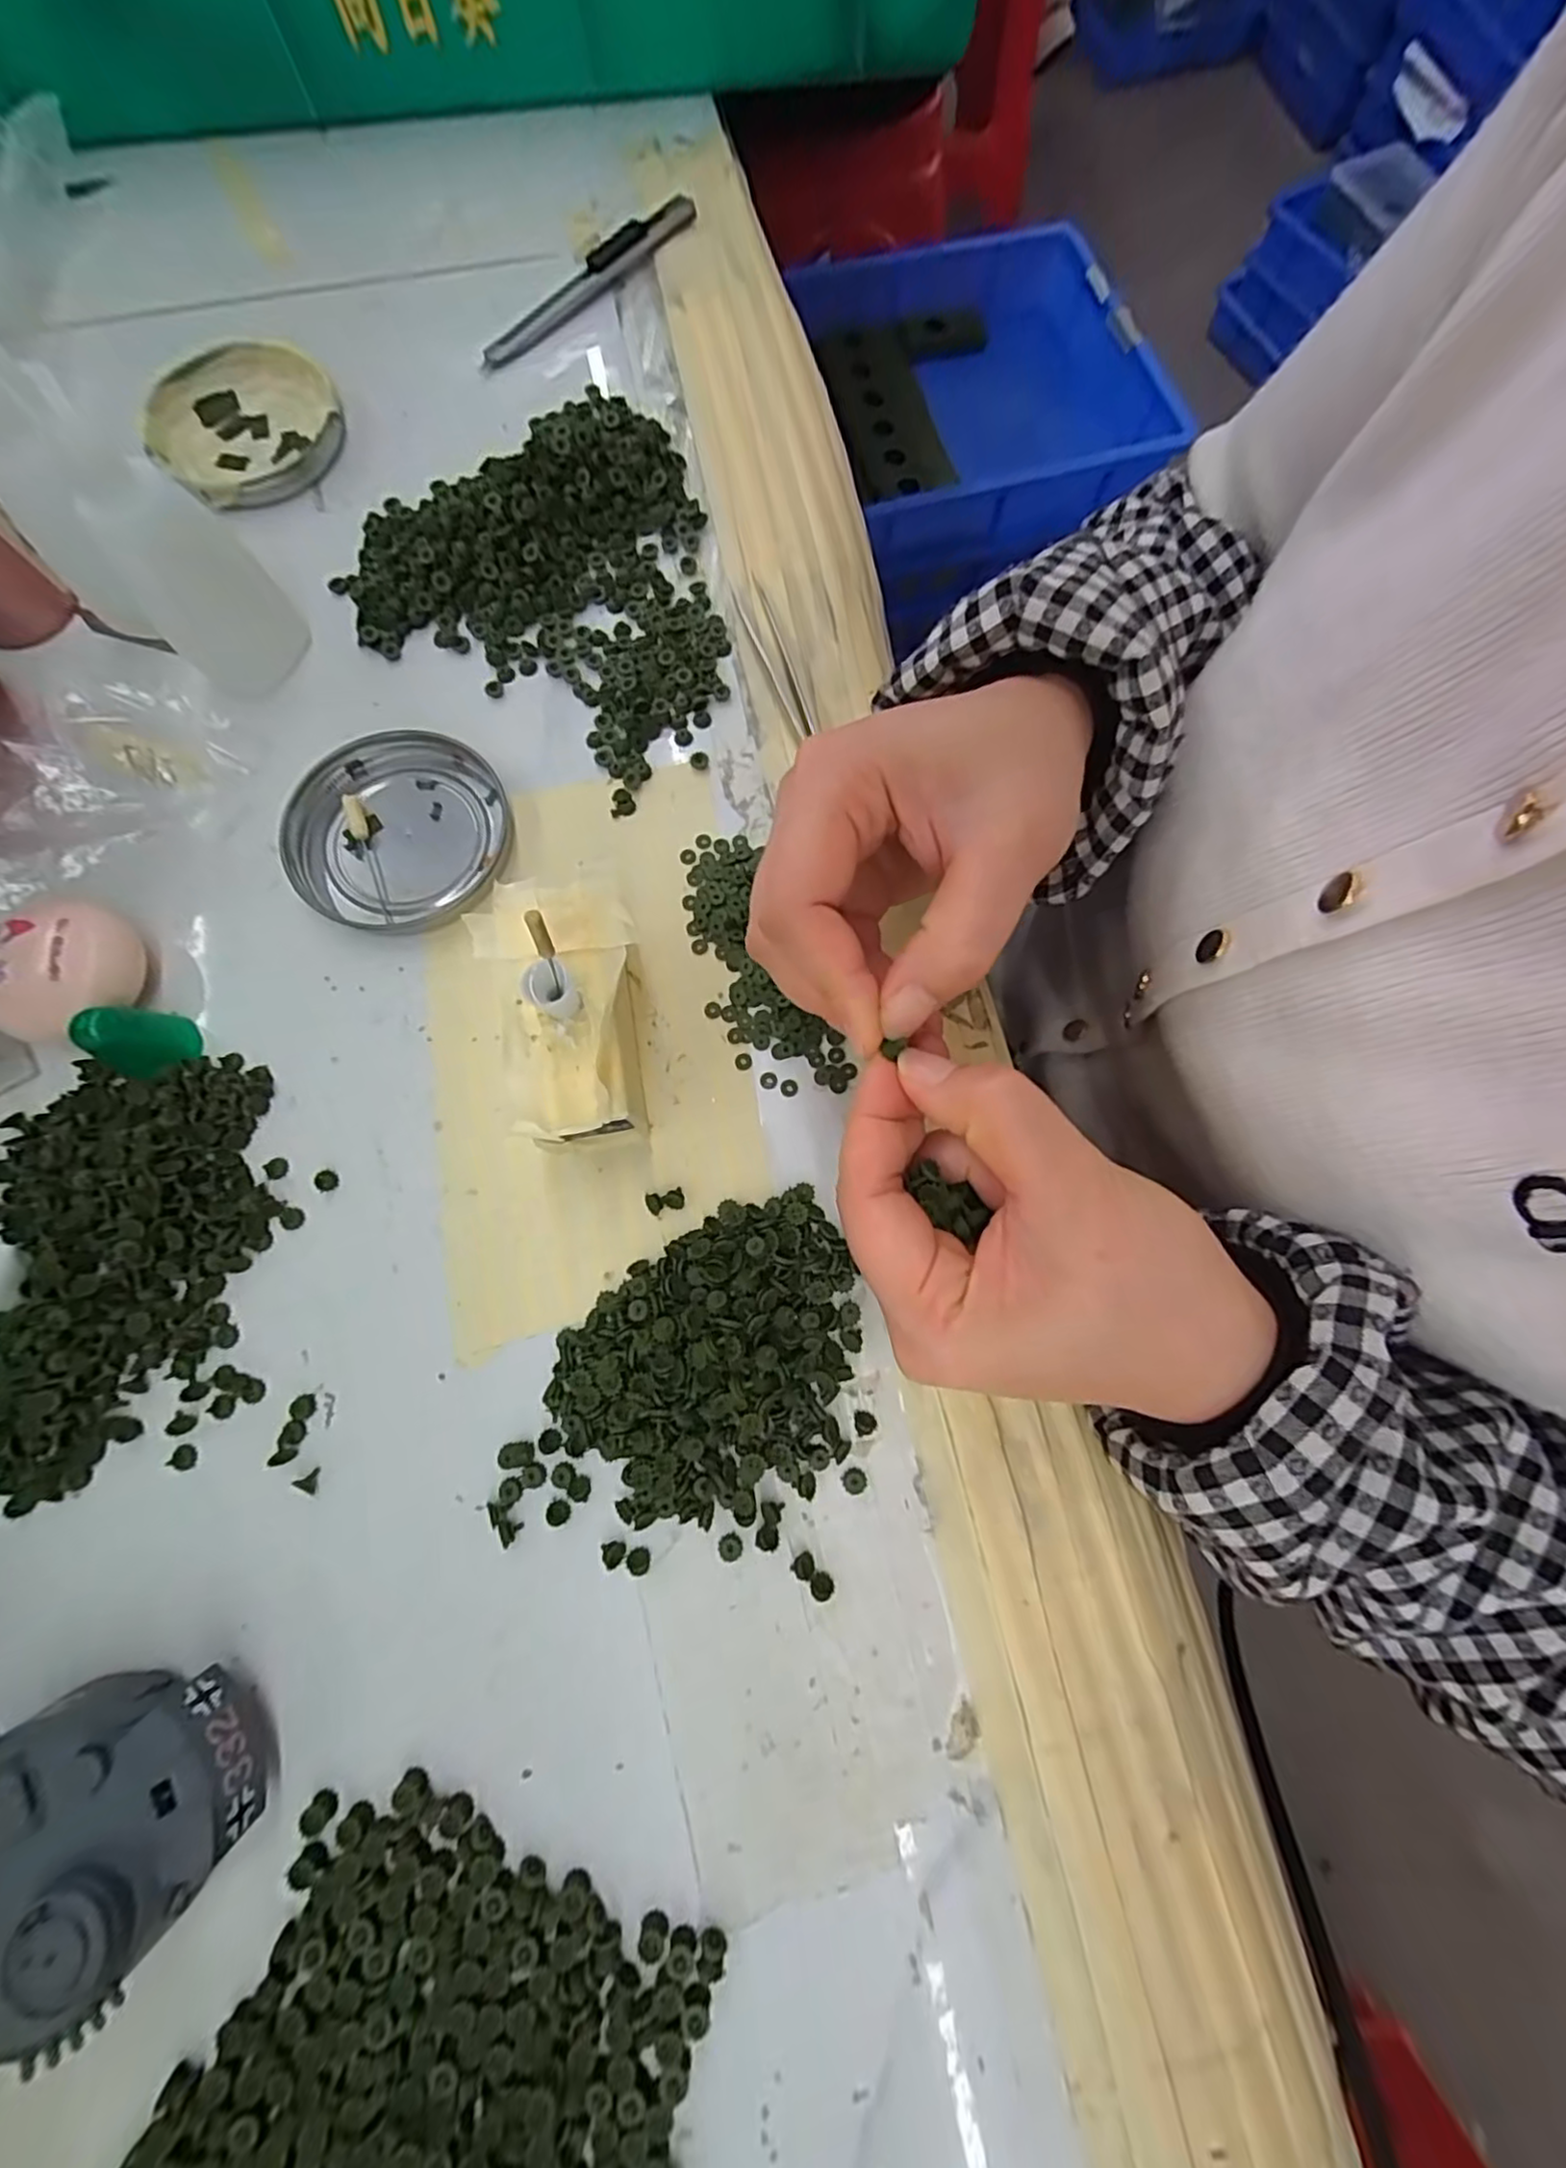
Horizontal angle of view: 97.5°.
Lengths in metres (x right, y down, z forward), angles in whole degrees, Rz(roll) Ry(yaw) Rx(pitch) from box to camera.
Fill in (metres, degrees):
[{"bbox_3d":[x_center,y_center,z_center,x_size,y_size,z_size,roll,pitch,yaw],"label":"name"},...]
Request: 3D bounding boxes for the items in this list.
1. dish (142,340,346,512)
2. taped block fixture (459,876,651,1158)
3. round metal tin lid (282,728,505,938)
[{"bbox_3d":[-0.233,-0.288,0.299,0.078,0.011,0.084,0,77,-1],"label":"dish"},{"bbox_3d":[-0.067,-0.020,0.223,0.047,0.036,0.085,-10,77,-3],"label":"taped block fixture"},{"bbox_3d":[-0.142,-0.094,0.254,0.075,0.008,0.079,0,77,-1],"label":"round metal tin lid"}]

